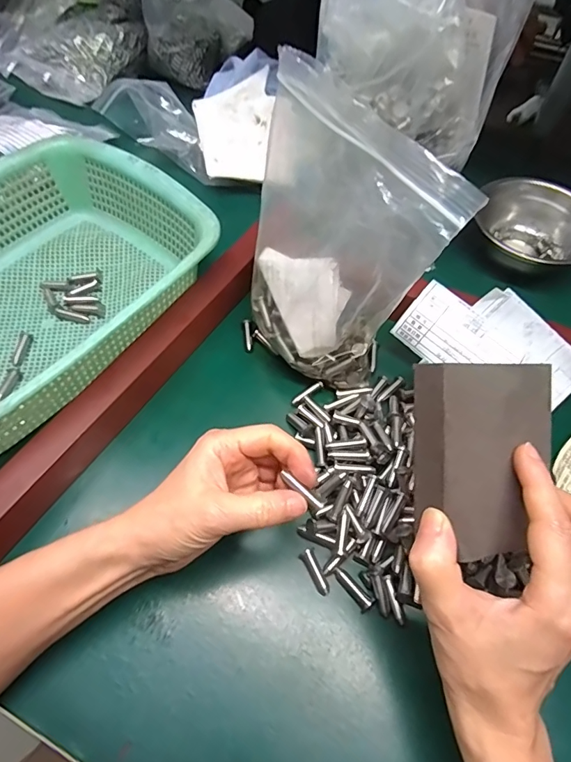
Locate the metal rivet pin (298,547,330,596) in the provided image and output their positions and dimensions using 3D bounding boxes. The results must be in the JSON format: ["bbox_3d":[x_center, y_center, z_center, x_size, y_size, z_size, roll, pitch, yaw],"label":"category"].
[{"bbox_3d":[0.021,0.129,0.300,0.010,0.007,0.030,-23,63,-15],"label":"metal rivet pin"}]

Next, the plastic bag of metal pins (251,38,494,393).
[{"bbox_3d":[0.031,-0.095,0.317,0.060,0.192,0.149,-28,69,-30],"label":"plastic bag of metal pins"}]

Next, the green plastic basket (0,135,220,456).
[{"bbox_3d":[-0.217,-0.074,0.375,0.217,0.086,0.294,34,64,16],"label":"green plastic basket"}]

